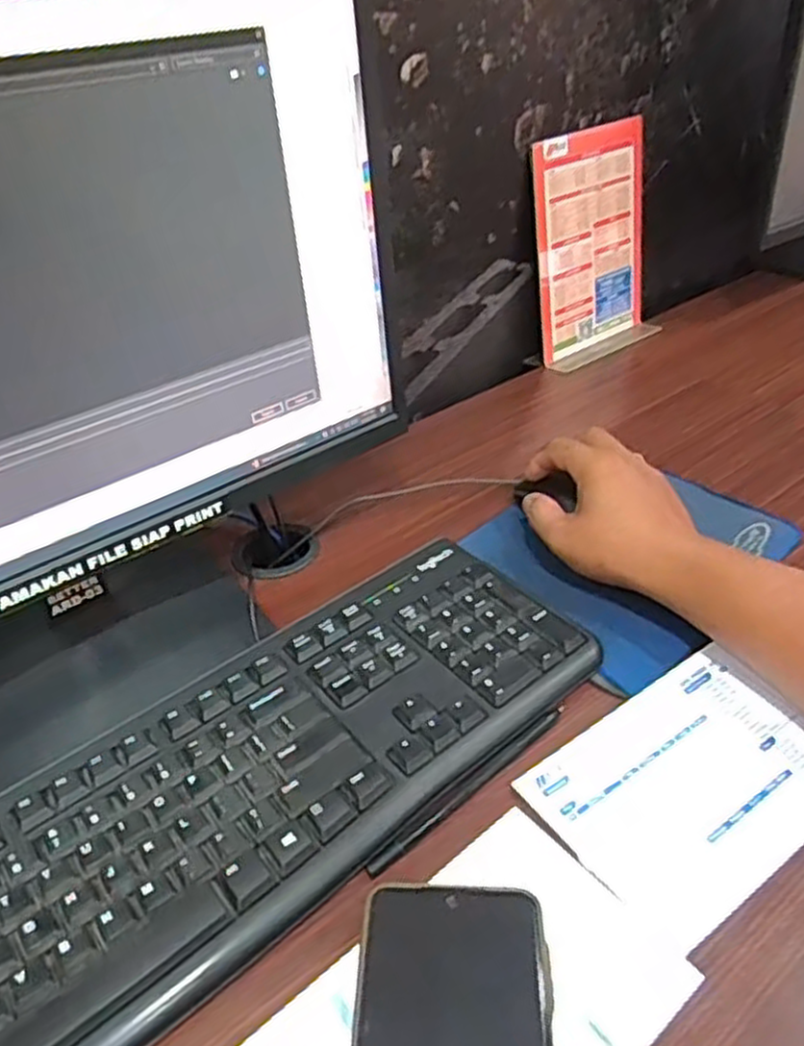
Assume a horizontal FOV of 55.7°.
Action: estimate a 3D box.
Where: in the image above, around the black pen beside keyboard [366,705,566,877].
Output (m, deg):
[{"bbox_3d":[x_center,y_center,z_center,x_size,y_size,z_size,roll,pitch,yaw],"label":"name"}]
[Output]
[{"bbox_3d":[0.039,0.136,0.400,0.140,0.007,0.007,-30,44,-29],"label":"black pen beside keyboard"}]

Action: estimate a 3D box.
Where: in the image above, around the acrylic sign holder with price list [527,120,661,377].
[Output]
[{"bbox_3d":[0.201,-0.276,0.773,0.154,0.210,0.054,-29,43,-28],"label":"acrylic sign holder with price list"}]

